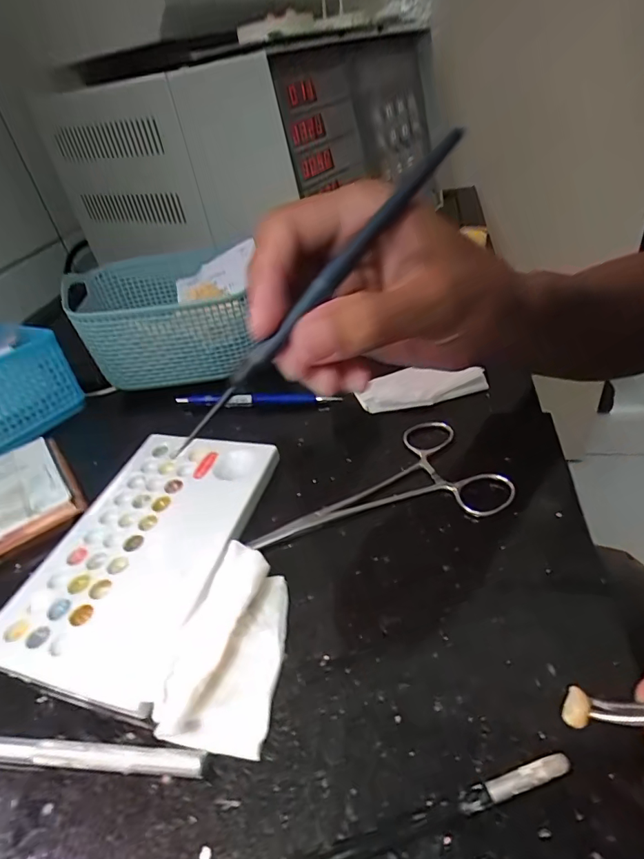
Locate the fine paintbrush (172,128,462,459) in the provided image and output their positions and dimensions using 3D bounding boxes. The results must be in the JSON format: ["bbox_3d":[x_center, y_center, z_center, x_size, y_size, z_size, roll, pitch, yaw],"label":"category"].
[{"bbox_3d":[0.004,-0.056,0.163,0.004,0.008,0.151,32,77,37],"label":"fine paintbrush"}]

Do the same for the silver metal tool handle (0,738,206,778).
[{"bbox_3d":[-0.100,0.123,0.174,0.116,0.004,0.008,-3,60,10],"label":"silver metal tool handle"}]

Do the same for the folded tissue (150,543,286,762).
[{"bbox_3d":[-0.039,0.087,0.195,0.044,0.016,0.078,2,40,10],"label":"folded tissue"}]

